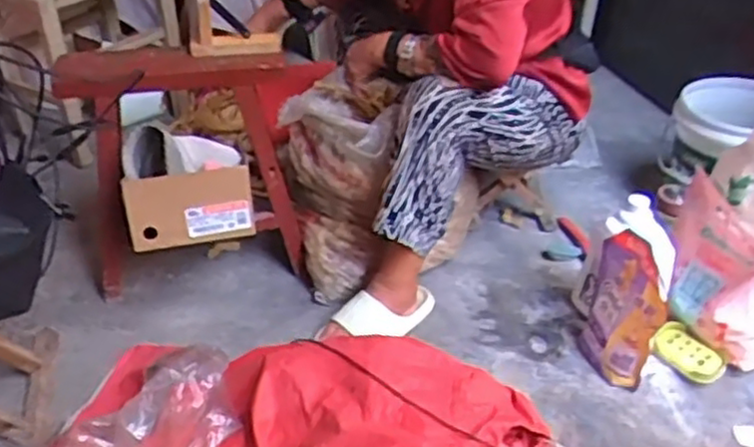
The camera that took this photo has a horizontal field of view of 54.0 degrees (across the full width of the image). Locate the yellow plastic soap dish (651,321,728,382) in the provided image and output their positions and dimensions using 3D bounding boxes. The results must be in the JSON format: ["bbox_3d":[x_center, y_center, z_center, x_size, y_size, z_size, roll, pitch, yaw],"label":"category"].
[{"bbox_3d":[0.542,0.227,1.287,0.118,0.021,0.077,39,76,22],"label":"yellow plastic soap dish"}]

